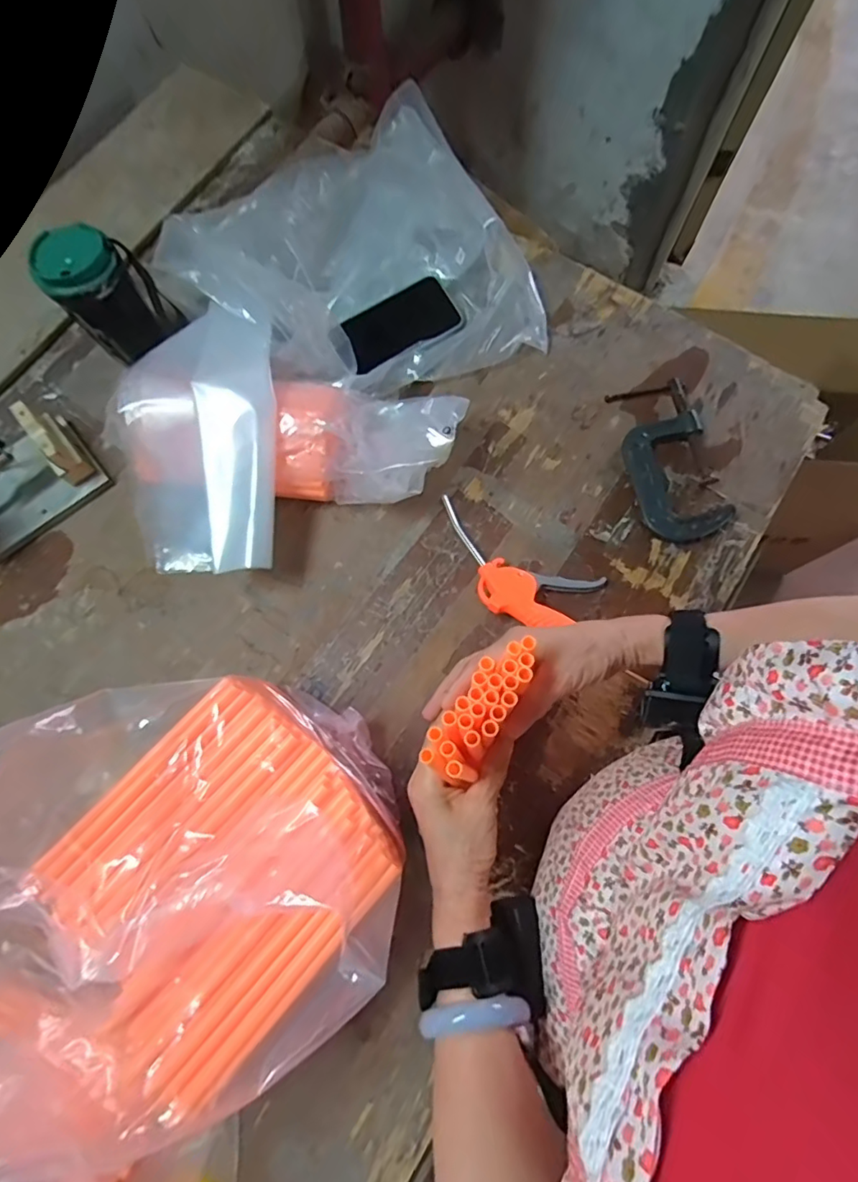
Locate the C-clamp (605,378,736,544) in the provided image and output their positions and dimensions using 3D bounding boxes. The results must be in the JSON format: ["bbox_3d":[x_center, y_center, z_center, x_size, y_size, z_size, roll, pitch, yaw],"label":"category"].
[{"bbox_3d":[0.267,-0.149,0.590,0.092,0.028,0.193,-11,75,-3],"label":"C-clamp"}]

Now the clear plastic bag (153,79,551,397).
[{"bbox_3d":[-0.102,-0.428,0.633,0.422,0.109,0.377,-14,76,-4],"label":"clear plastic bag"}]

